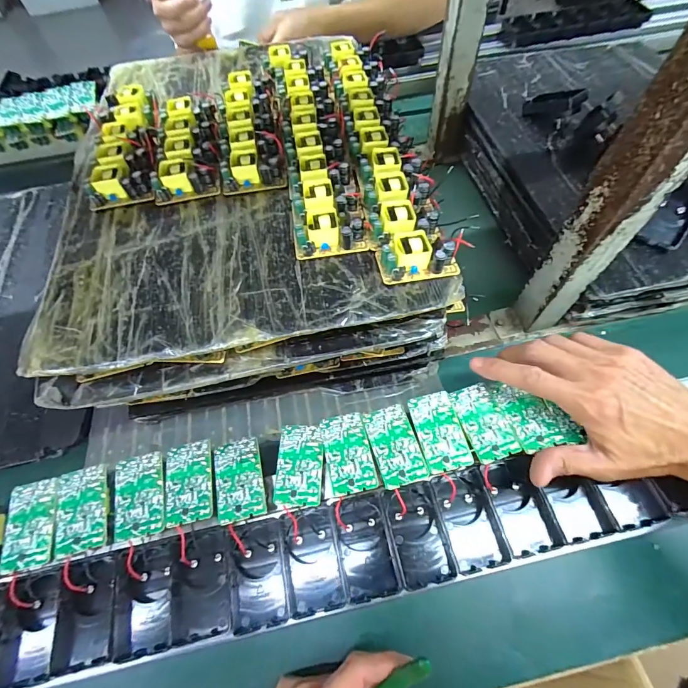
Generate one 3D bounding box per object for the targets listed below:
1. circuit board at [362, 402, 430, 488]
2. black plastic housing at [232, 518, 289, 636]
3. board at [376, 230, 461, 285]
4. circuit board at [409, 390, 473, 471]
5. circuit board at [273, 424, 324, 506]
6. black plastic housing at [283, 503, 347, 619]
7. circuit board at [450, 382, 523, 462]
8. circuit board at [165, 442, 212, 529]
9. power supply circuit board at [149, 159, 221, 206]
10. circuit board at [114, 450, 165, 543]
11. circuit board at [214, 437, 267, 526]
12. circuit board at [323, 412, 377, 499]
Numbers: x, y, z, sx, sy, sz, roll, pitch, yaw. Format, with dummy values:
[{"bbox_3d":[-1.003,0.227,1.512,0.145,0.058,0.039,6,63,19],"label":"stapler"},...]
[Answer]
[{"bbox_3d":[0.042,0.084,0.301,0.037,0.006,0.065,-16,61,-5],"label":"circuit board"},{"bbox_3d":[-0.066,0.181,0.288,0.039,0.020,0.072,-11,60,-2],"label":"black plastic housing"},{"bbox_3d":[0.060,-0.072,0.294,0.062,0.022,0.034,-11,60,-2],"label":"board"},{"bbox_3d":[0.081,0.073,0.304,0.038,0.006,0.063,-13,60,-3],"label":"circuit board"},{"bbox_3d":[-0.036,0.098,0.297,0.037,0.004,0.063,0,61,4],"label":"circuit board"},{"bbox_3d":[-0.025,0.170,0.286,0.042,0.021,0.073,-10,60,-1],"label":"black plastic housing"},{"bbox_3d":[0.119,0.065,0.305,0.035,0.004,0.063,-17,61,-5],"label":"circuit board"},{"bbox_3d":[-0.127,0.114,0.298,0.037,0.005,0.062,-12,60,-3],"label":"circuit board"},{"bbox_3d":[-0.159,-0.160,0.355,0.062,0.025,0.030,-8,60,0],"label":"power supply circuit board"},{"bbox_3d":[-0.166,0.122,0.292,0.037,0.004,0.061,-13,60,-3],"label":"circuit board"},{"bbox_3d":[-0.086,0.110,0.295,0.036,0.004,0.063,-13,56,-6],"label":"circuit board"},{"bbox_3d":[0.003,0.090,0.300,0.036,0.004,0.062,-12,60,-2],"label":"circuit board"}]

